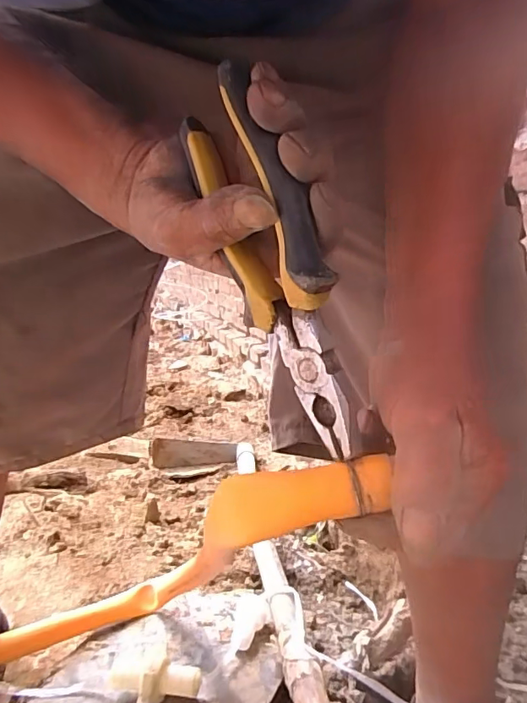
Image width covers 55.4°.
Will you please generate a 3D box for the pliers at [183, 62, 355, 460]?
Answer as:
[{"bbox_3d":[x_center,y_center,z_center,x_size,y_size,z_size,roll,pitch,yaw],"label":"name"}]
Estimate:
[{"bbox_3d":[0.007,-0.042,0.256,0.061,0.191,0.018,-19,1,40],"label":"pliers"}]

